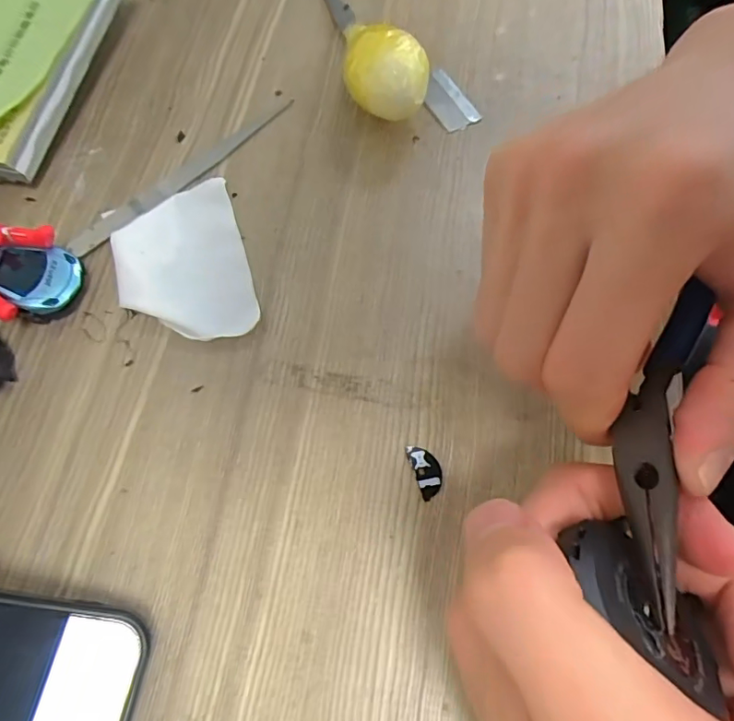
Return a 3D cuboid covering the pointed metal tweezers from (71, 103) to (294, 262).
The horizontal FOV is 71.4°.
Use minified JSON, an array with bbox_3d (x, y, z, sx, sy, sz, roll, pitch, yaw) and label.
[{"bbox_3d":[-0.086,-0.089,0.239,0.122,0.004,0.012,-43,73,-15],"label":"pointed metal tweezers"}]

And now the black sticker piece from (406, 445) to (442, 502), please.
[{"bbox_3d":[0.021,0.040,0.185,0.009,0.004,0.019,-17,62,-11],"label":"black sticker piece"}]

